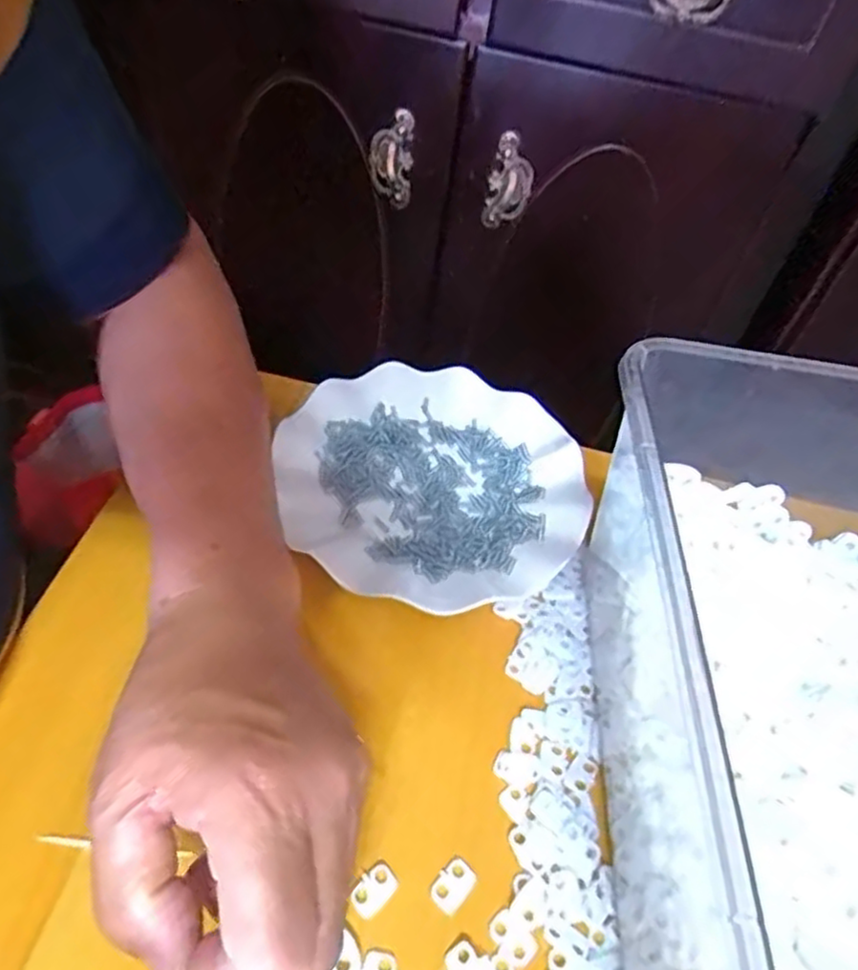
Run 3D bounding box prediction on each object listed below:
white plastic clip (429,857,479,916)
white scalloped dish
[{"bbox_3d":[0.010,0.163,0.278,0.014,0.004,0.019,37,52,20],"label":"white plastic clip"},{"bbox_3d":[0.006,-0.004,0.408,0.169,0.029,0.175,6,48,-6],"label":"white scalloped dish"}]

